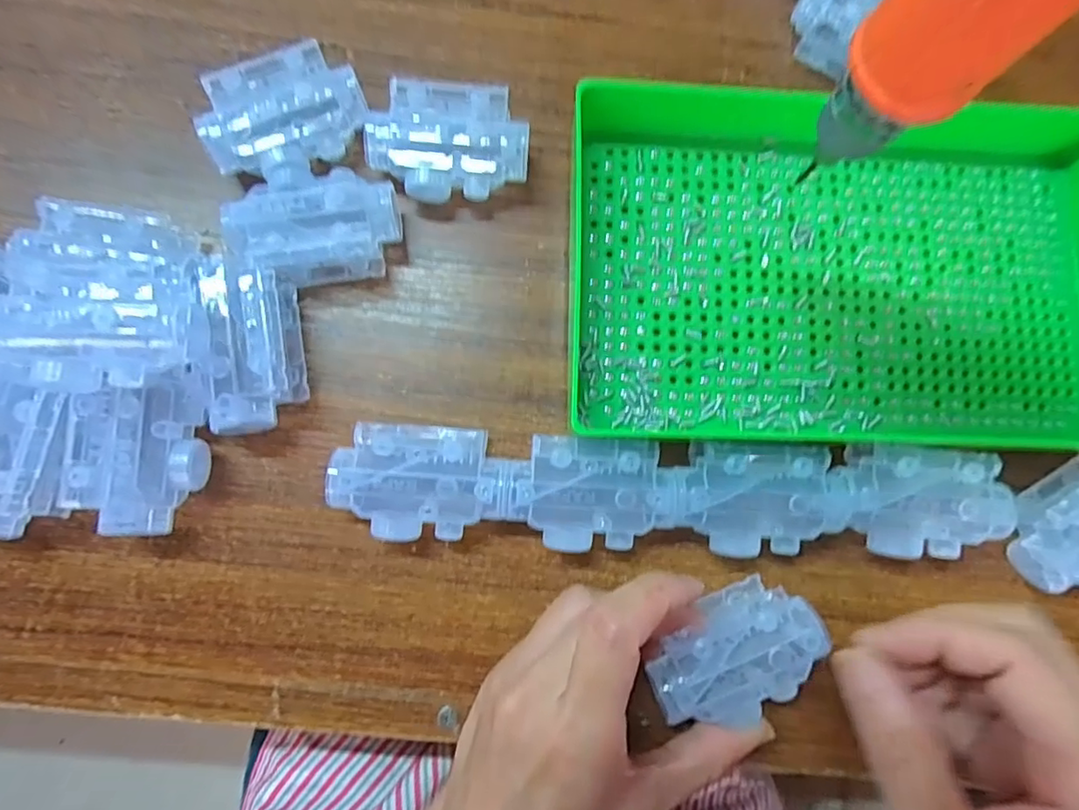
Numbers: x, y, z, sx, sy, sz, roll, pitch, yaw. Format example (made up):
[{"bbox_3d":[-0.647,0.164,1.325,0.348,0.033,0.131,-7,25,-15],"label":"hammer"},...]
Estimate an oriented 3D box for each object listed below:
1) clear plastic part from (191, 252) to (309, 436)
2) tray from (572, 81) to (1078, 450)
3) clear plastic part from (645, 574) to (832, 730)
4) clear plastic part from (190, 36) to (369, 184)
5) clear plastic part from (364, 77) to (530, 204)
[{"bbox_3d":[-0.117,-0.024,0.238,0.030,0.035,0.068,-8,83,-4],"label":"clear plastic part"},{"bbox_3d":[0.135,-0.060,0.257,0.237,0.038,0.152,0,82,-3],"label":"tray"},{"bbox_3d":[0.078,0.101,0.234,0.068,0.023,0.045,-18,84,-5],"label":"clear plastic part"},{"bbox_3d":[-0.108,-0.120,0.252,0.065,0.028,0.046,-25,85,-6],"label":"clear plastic part"},{"bbox_3d":[-0.040,-0.113,0.257,0.068,0.028,0.043,-1,83,-3],"label":"clear plastic part"}]

